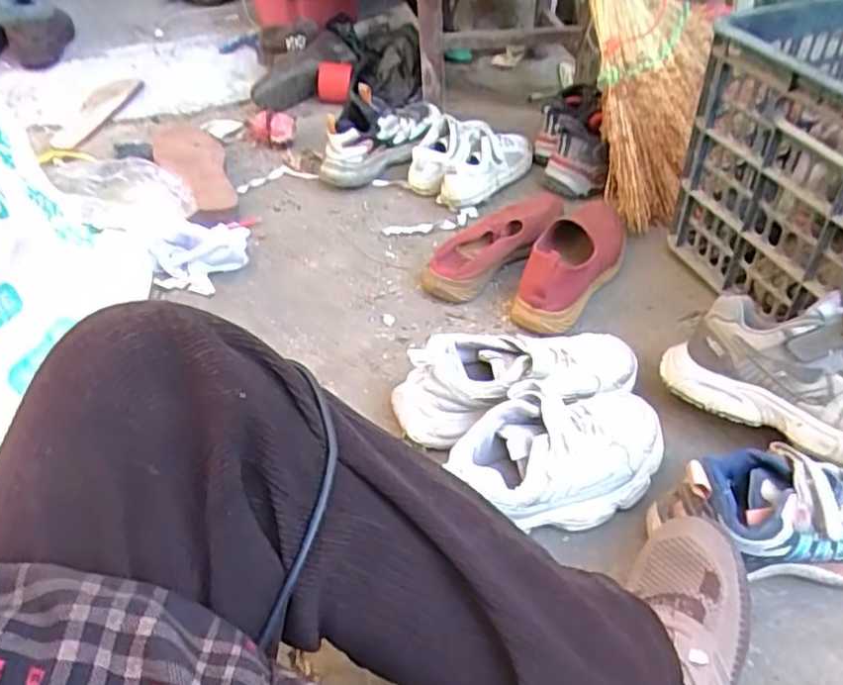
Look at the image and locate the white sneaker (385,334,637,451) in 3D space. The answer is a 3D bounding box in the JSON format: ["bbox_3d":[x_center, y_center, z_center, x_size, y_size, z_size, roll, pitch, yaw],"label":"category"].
[{"bbox_3d":[0.092,0.038,0.638,0.229,0.100,0.090,-6,43,-3],"label":"white sneaker"}]

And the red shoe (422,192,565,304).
[{"bbox_3d":[0.103,-0.137,0.837,0.114,0.059,0.247,32,54,32],"label":"red shoe"}]

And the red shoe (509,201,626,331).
[{"bbox_3d":[0.190,-0.108,0.805,0.085,0.088,0.252,19,48,22],"label":"red shoe"}]

